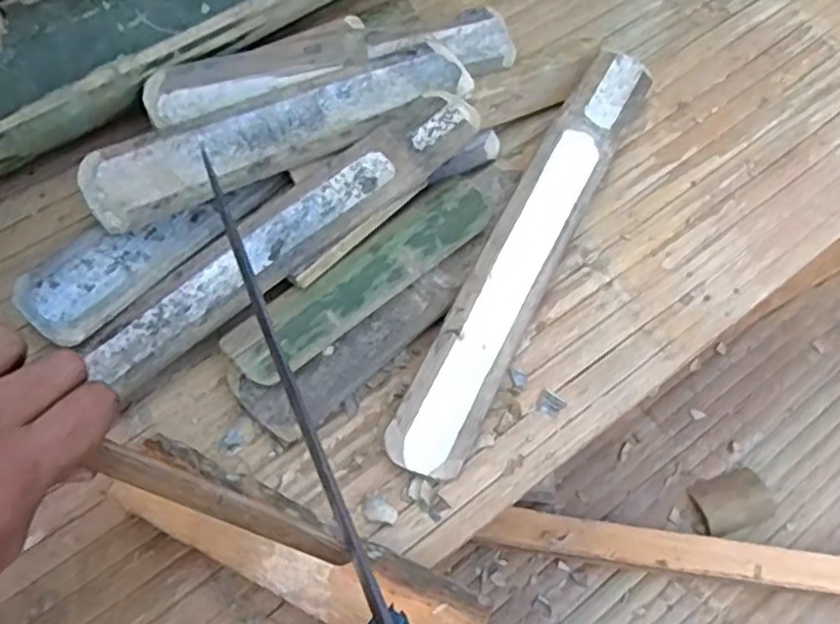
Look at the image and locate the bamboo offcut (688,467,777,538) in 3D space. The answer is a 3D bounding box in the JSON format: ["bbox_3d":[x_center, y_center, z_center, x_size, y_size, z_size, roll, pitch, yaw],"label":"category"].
[{"bbox_3d":[0.437,0.260,0.955,0.108,0.032,0.077,-18,71,-12],"label":"bamboo offcut"}]

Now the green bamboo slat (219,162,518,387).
[{"bbox_3d":[-0.026,-0.041,0.517,0.263,0.019,0.049,-39,77,-18],"label":"green bamboo slat"}]

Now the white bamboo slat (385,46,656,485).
[{"bbox_3d":[0.090,-0.055,0.552,0.064,0.018,0.401,33,71,-7],"label":"white bamboo slat"}]

